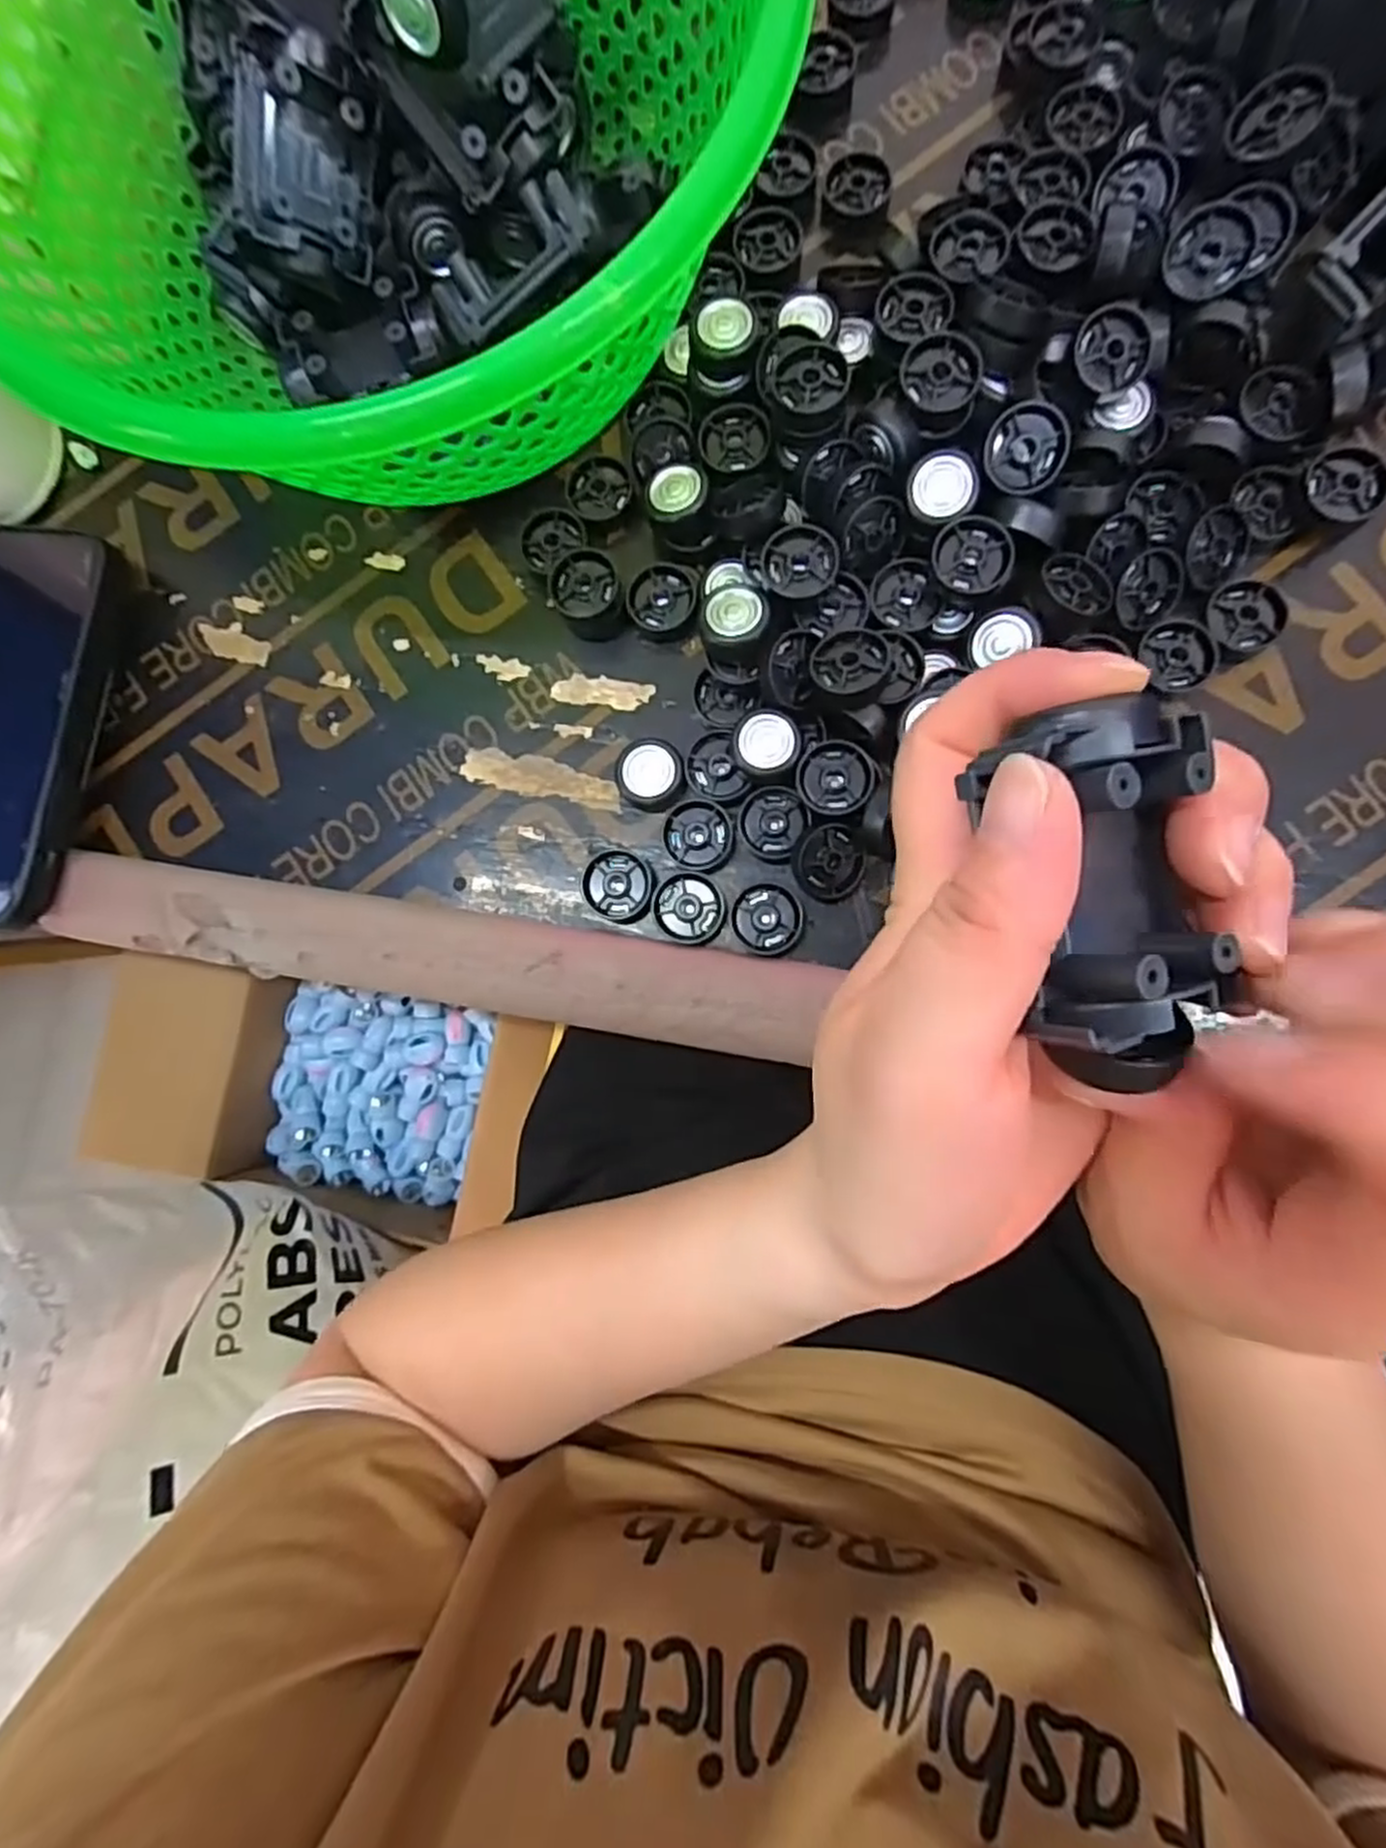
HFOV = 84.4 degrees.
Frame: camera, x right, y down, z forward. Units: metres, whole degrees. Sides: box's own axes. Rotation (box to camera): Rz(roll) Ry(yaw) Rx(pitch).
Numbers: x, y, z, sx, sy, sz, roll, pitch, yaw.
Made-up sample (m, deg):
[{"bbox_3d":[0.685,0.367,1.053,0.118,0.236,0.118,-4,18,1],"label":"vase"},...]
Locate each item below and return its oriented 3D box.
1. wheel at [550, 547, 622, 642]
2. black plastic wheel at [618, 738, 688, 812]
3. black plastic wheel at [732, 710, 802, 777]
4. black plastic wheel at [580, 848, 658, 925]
[{"bbox_3d":[-0.037,-0.116,0.270,0.023,0.019,0.026,-13,84,4],"label":"wheel"},{"bbox_3d":[-0.014,-0.052,0.267,0.023,0.010,0.025,0,85,5],"label":"black plastic wheel"},{"bbox_3d":[0.025,-0.060,0.256,0.022,0.012,0.021,0,85,5],"label":"black plastic wheel"},{"bbox_3d":[-0.025,-0.013,0.266,0.025,0.007,0.025,0,85,5],"label":"black plastic wheel"}]

